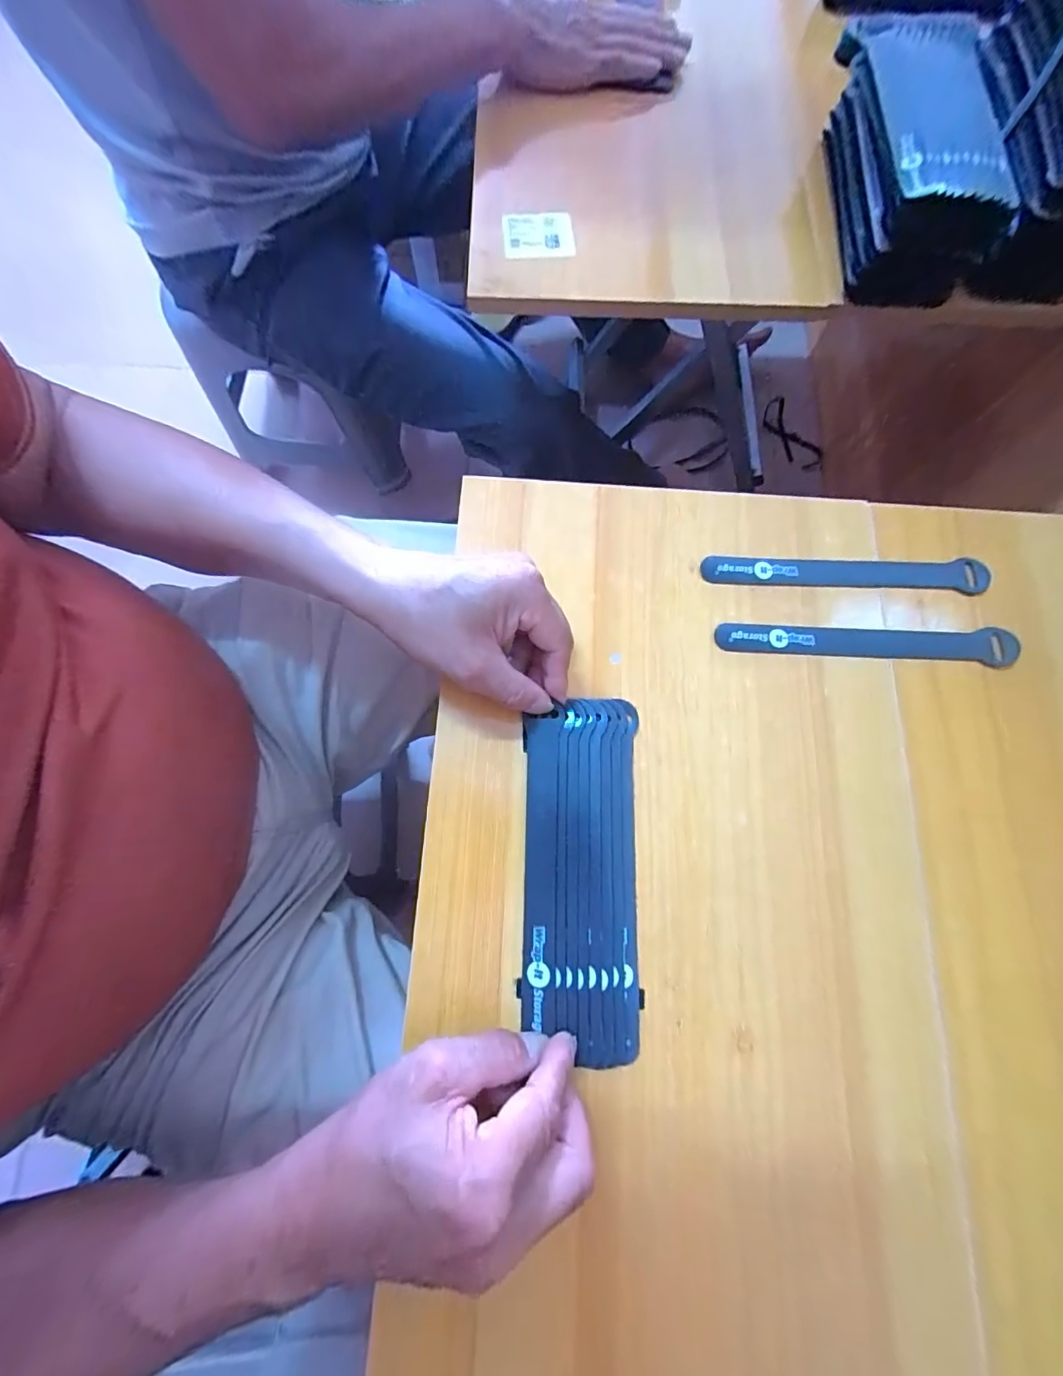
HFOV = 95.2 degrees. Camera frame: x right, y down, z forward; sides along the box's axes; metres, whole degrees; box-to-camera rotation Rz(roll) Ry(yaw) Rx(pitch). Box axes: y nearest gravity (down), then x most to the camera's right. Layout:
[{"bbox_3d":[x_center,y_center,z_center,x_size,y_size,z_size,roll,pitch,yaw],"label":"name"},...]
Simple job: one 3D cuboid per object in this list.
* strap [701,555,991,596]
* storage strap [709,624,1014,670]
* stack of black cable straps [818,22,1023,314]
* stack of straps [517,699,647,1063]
[{"bbox_3d":[0.219,-0.081,0.340,0.196,0.007,0.023,3,88,-1],"label":"strap"},{"bbox_3d":[0.225,-0.032,0.328,0.198,0.006,0.025,4,75,0],"label":"storage strap"},{"bbox_3d":[0.318,-0.441,0.407,0.105,0.073,0.220,7,75,0],"label":"stack of black cable straps"},{"bbox_3d":[0.029,0.105,0.286,0.067,0.009,0.196,1,76,-1],"label":"stack of straps"}]

